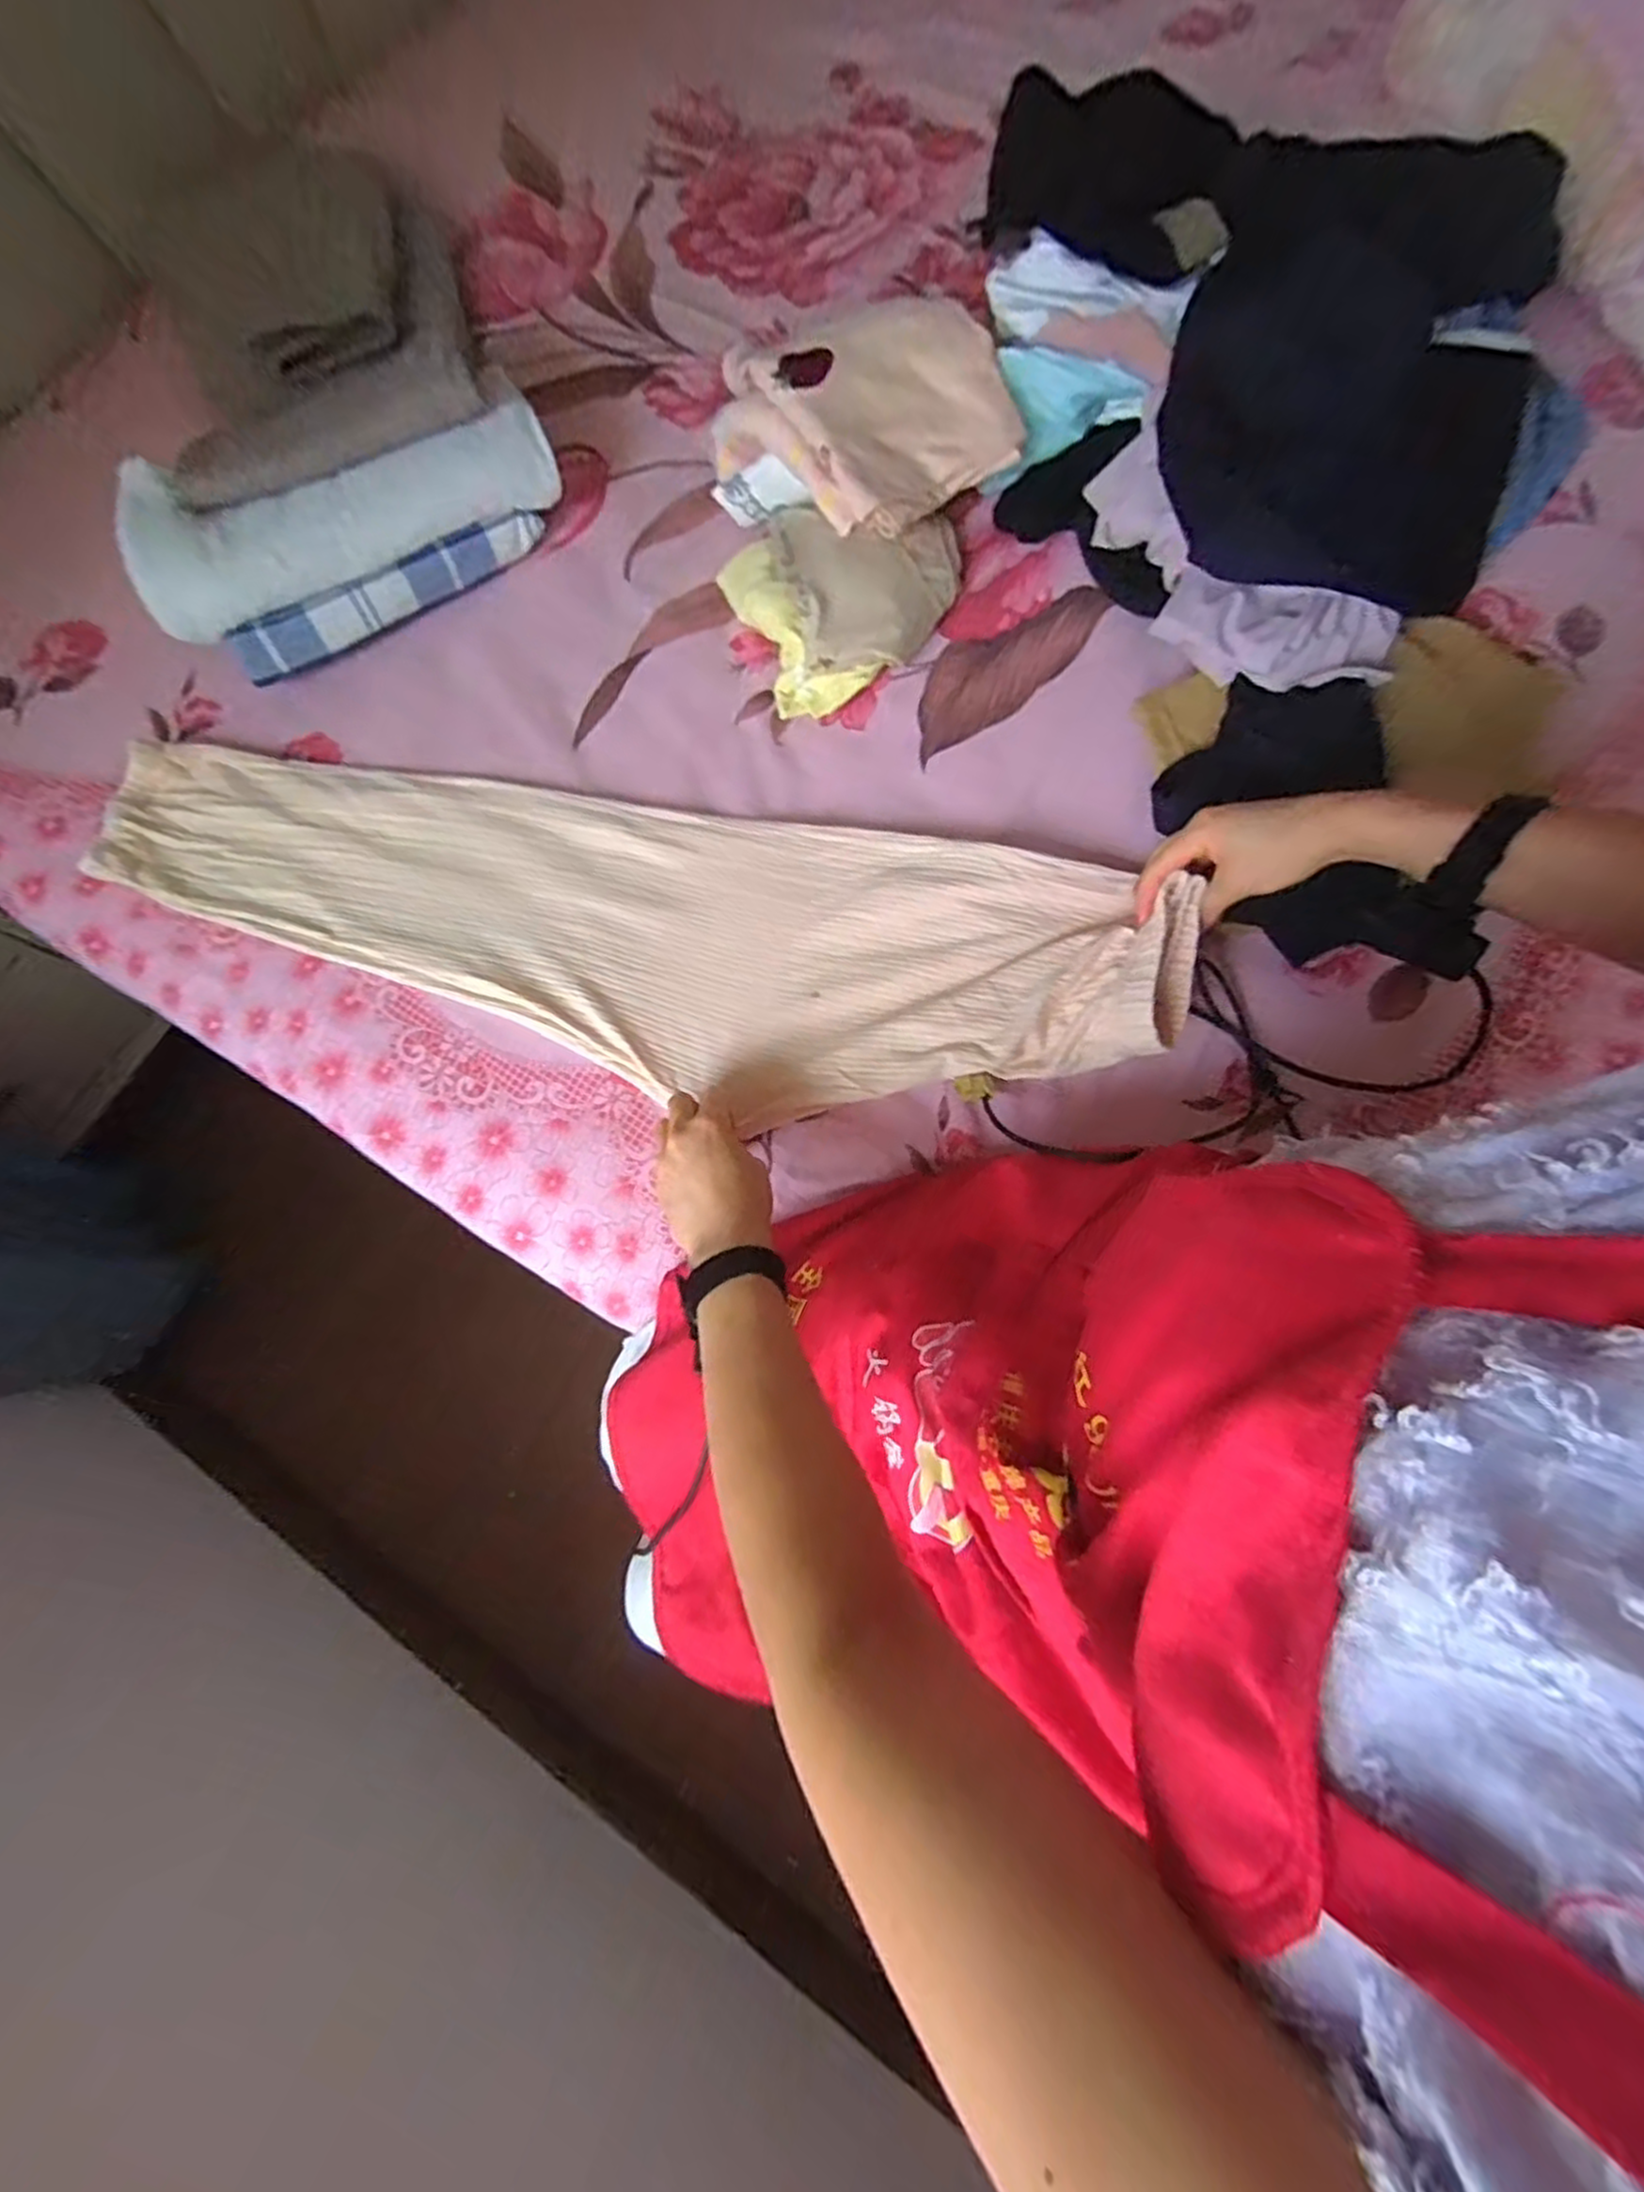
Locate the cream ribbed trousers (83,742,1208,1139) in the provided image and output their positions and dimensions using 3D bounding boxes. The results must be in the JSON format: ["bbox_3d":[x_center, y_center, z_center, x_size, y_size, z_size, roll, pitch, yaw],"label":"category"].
[{"bbox_3d":[-0.171,-0.148,0.618,0.873,0.064,0.255,12,78,7],"label":"cream ribbed trousers"}]

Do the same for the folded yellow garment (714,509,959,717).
[{"bbox_3d":[0.015,-0.458,0.688,0.224,0.064,0.179,1,78,2],"label":"folded yellow garment"}]

